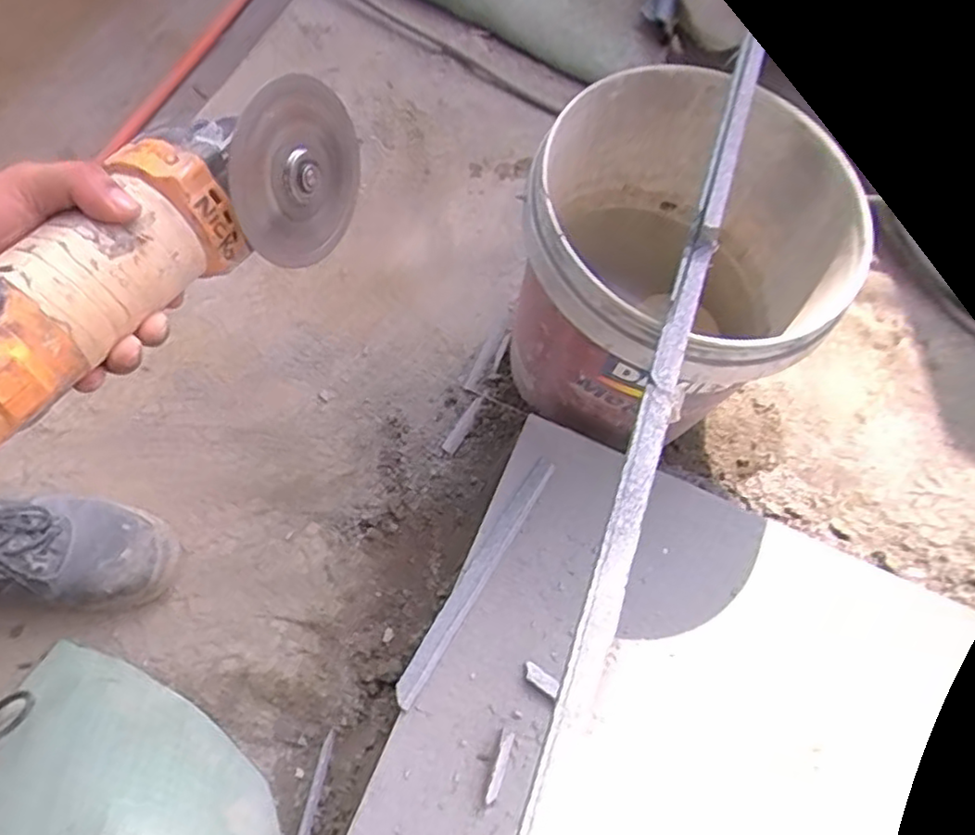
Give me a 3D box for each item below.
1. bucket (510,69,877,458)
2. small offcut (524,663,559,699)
[{"bbox_3d":[0.184,-0.140,0.717,0.304,0.321,0.288,0,72,1],"label":"bucket"},{"bbox_3d":[0.048,0.233,0.609,0.035,0.004,0.014,33,70,20],"label":"small offcut"}]

